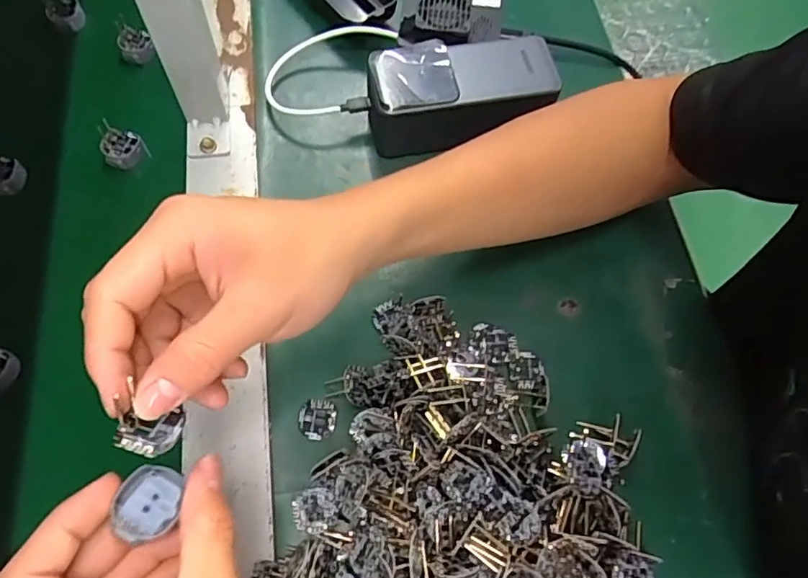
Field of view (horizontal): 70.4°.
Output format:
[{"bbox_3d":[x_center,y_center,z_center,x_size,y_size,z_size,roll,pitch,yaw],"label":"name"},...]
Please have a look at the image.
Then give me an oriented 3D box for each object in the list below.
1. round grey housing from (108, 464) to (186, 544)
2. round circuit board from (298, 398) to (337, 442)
[{"bbox_3d":[-0.100,0.083,0.224,0.021,0.006,0.029,16,48,-12],"label":"round grey housing"},{"bbox_3d":[-0.052,0.078,0.344,0.022,0.005,0.024,2,66,-4],"label":"round circuit board"}]

